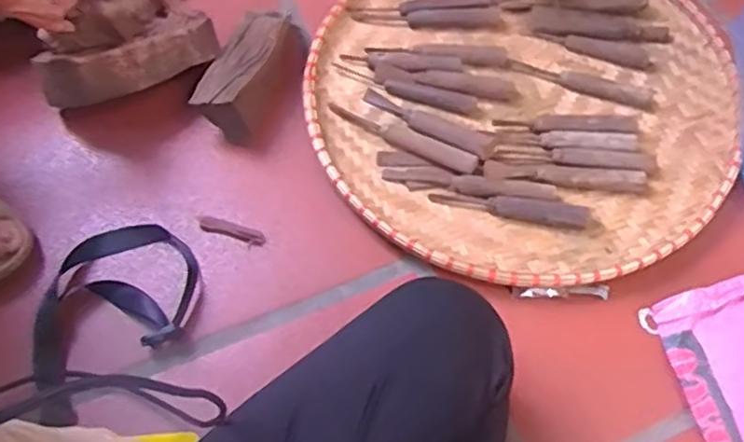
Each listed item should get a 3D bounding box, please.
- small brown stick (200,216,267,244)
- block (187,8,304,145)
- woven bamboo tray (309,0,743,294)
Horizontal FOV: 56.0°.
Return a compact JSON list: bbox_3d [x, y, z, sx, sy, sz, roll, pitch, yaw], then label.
[{"bbox_3d":[-0.150,0.010,0.755,0.072,0.005,0.016,13,65,7],"label":"small brown stick"},{"bbox_3d":[-0.140,-0.177,0.817,0.082,0.055,0.169,16,65,8],"label":"block"},{"bbox_3d":[0.174,-0.154,0.821,0.474,0.028,0.480,16,65,8],"label":"woven bamboo tray"}]

